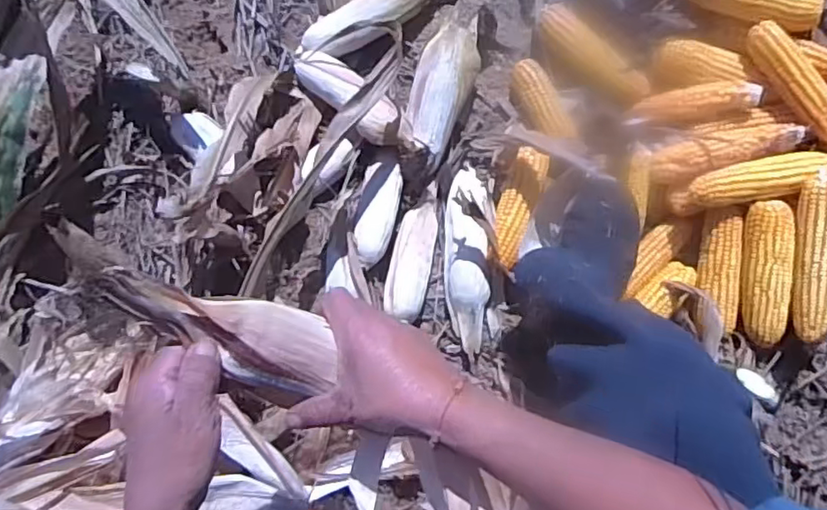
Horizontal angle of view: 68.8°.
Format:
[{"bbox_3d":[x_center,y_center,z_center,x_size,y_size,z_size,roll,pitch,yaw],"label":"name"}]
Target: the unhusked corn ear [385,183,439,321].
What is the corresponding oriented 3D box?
[{"bbox_3d":[0.000,-0.005,0.851,0.057,0.041,0.200,11,86,7],"label":"unhusked corn ear"}]

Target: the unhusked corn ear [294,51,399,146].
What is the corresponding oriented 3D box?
[{"bbox_3d":[-0.090,-0.222,0.834,0.186,0.051,0.062,43,91,8],"label":"unhusked corn ear"}]

